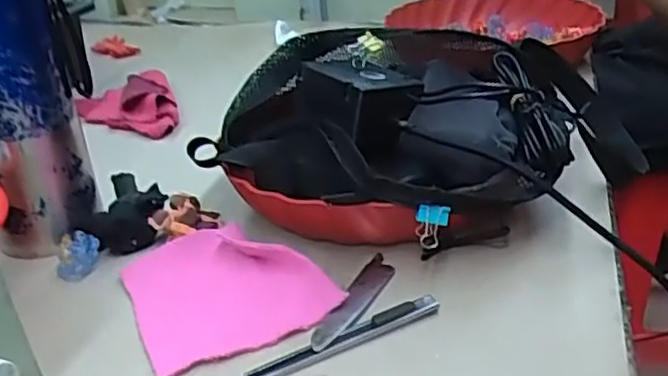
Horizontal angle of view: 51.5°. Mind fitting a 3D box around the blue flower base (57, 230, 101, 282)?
[{"bbox_3d":[-0.182,0.047,0.493,0.027,0.018,0.040,-8,29,-6],"label":"blue flower base"}]

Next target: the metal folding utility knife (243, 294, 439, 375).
[{"bbox_3d":[0.007,0.088,0.402,0.124,0.010,0.014,-16,31,-21],"label":"metal folding utility knife"}]

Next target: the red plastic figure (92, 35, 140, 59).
[{"bbox_3d":[-0.298,-0.189,0.942,0.062,0.024,0.033,15,34,30],"label":"red plastic figure"}]

